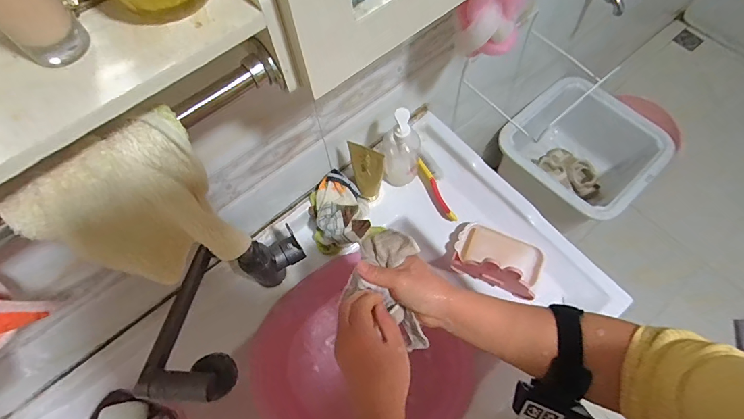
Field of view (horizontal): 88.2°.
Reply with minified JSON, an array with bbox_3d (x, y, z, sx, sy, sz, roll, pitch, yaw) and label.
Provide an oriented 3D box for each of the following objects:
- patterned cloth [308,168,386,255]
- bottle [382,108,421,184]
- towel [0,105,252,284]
[{"bbox_3d":[-0.058,0.006,0.681,0.117,0.074,0.128,-25,67,-9],"label":"patterned cloth"},{"bbox_3d":[0.051,-0.107,0.650,0.064,0.184,0.058,0,66,2],"label":"bottle"},{"bbox_3d":[-0.171,0.005,0.313,0.120,0.148,0.034,-36,52,-5],"label":"towel"}]

